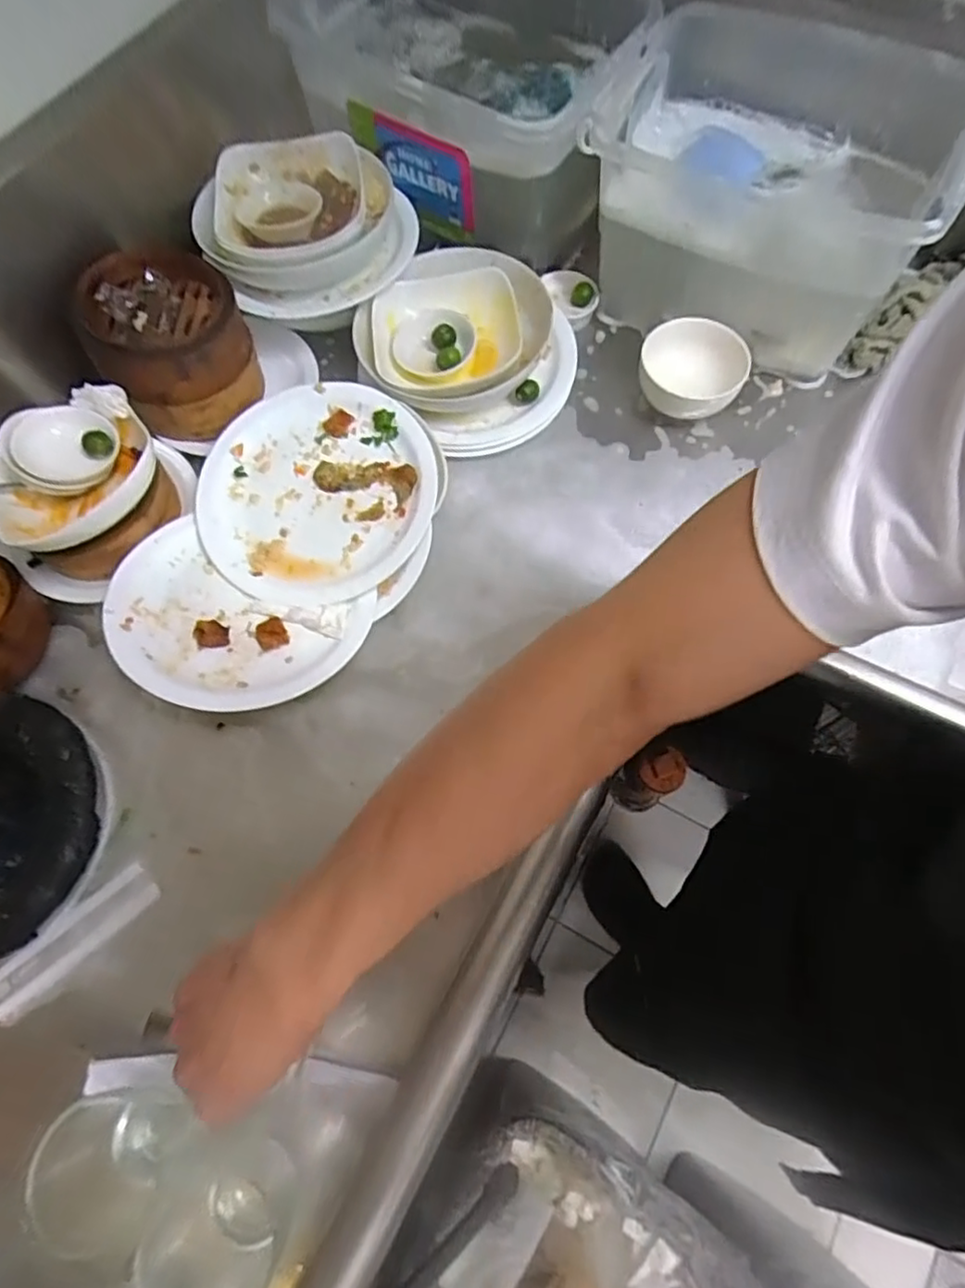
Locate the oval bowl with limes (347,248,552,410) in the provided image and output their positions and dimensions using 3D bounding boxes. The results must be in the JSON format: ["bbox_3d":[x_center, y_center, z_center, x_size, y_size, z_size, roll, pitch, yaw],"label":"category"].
[{"bbox_3d":[-0.031,-0.328,0.689,0.181,0.053,0.200,17,69,9],"label":"oval bowl with limes"}]

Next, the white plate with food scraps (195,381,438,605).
[{"bbox_3d":[-0.163,-0.149,0.625,0.225,0.033,0.216,-9,68,-2],"label":"white plate with food scraps"}]

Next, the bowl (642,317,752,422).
[{"bbox_3d":[0.223,-0.287,0.689,0.109,0.053,0.103,-1,68,2],"label":"bowl"}]

